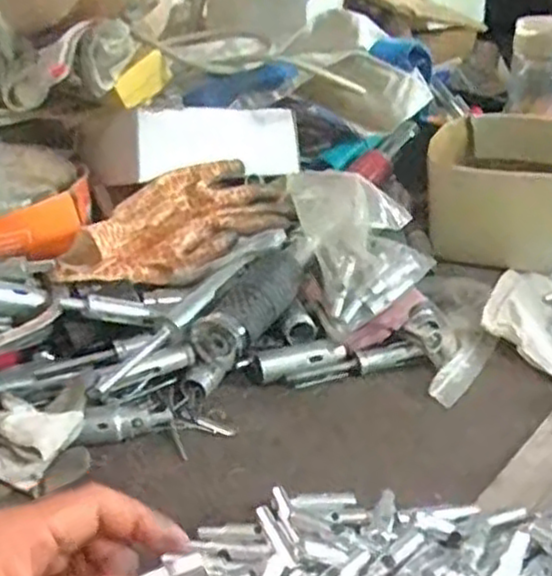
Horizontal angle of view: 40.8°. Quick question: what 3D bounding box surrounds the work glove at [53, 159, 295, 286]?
[{"bbox_3d":[-0.078,-0.050,0.610,0.213,0.054,0.086,-24,58,-36],"label":"work glove"}]

